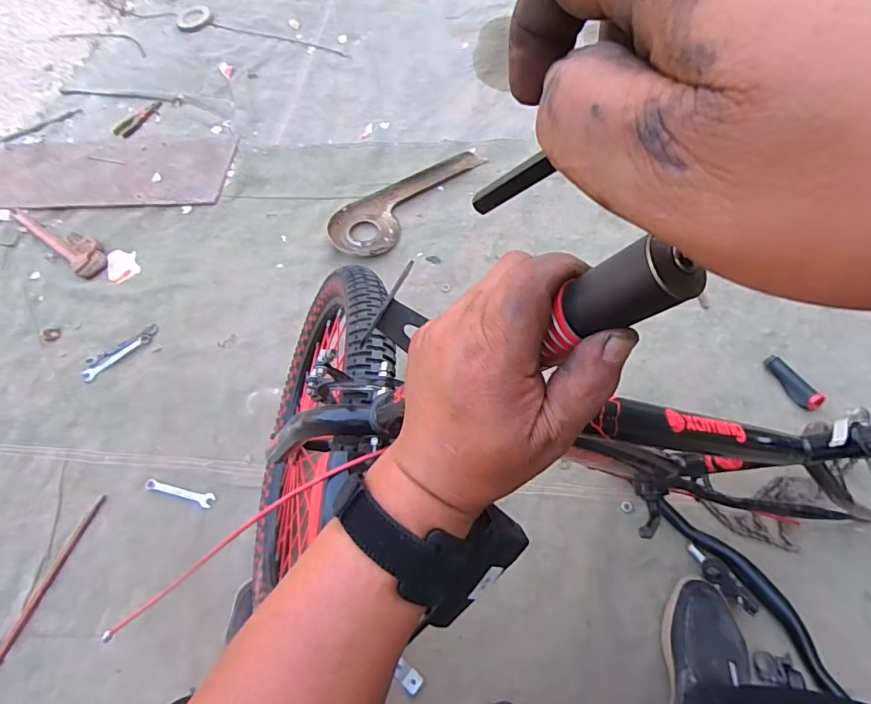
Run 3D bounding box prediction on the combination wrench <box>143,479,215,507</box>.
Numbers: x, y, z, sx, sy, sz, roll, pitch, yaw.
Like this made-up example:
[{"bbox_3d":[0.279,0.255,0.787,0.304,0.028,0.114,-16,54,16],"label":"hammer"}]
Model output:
[{"bbox_3d":[-0.470,0.260,0.897,0.138,0.010,0.025,10,63,11],"label":"combination wrench"}]

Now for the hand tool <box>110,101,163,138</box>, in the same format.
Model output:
[{"bbox_3d":[-0.820,-0.647,1.346,0.046,0.022,0.154,23,66,17],"label":"hand tool"}]

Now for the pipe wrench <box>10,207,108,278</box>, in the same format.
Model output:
[{"bbox_3d":[-0.889,-0.276,1.163,0.324,0.047,0.085,35,70,19],"label":"pipe wrench"}]

